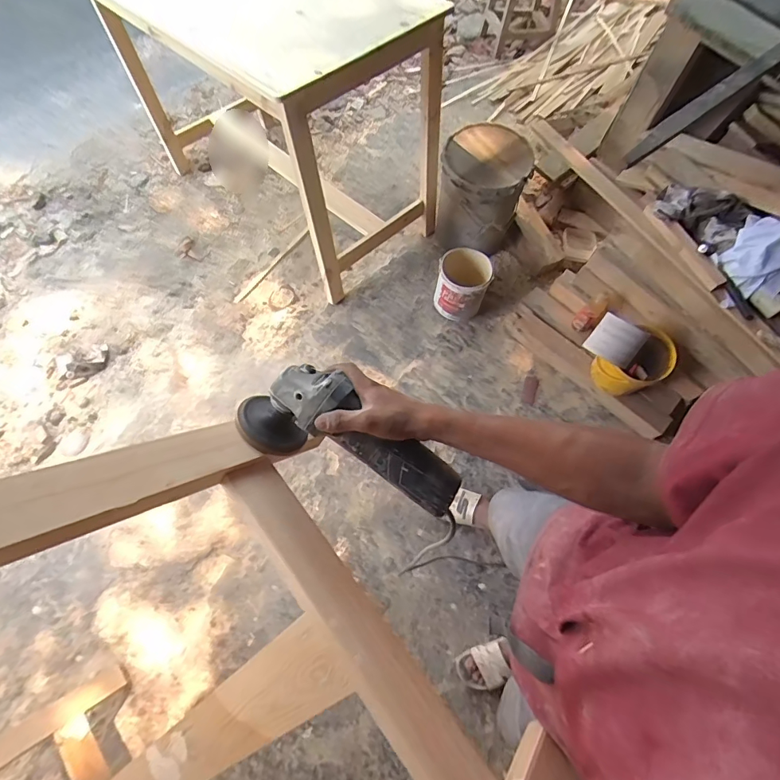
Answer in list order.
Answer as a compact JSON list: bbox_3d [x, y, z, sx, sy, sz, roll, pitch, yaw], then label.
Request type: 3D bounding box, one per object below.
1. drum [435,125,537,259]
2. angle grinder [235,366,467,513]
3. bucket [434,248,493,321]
[{"bbox_3d":[0.316,-0.696,1.569,0.290,0.338,0.295,10,67,3],"label":"drum"},{"bbox_3d":[-0.044,0.057,0.532,0.281,0.079,0.113,24,69,2],"label":"angle grinder"},{"bbox_3d":[0.264,-0.378,1.607,0.182,0.191,0.196,0,66,-1],"label":"bucket"}]

